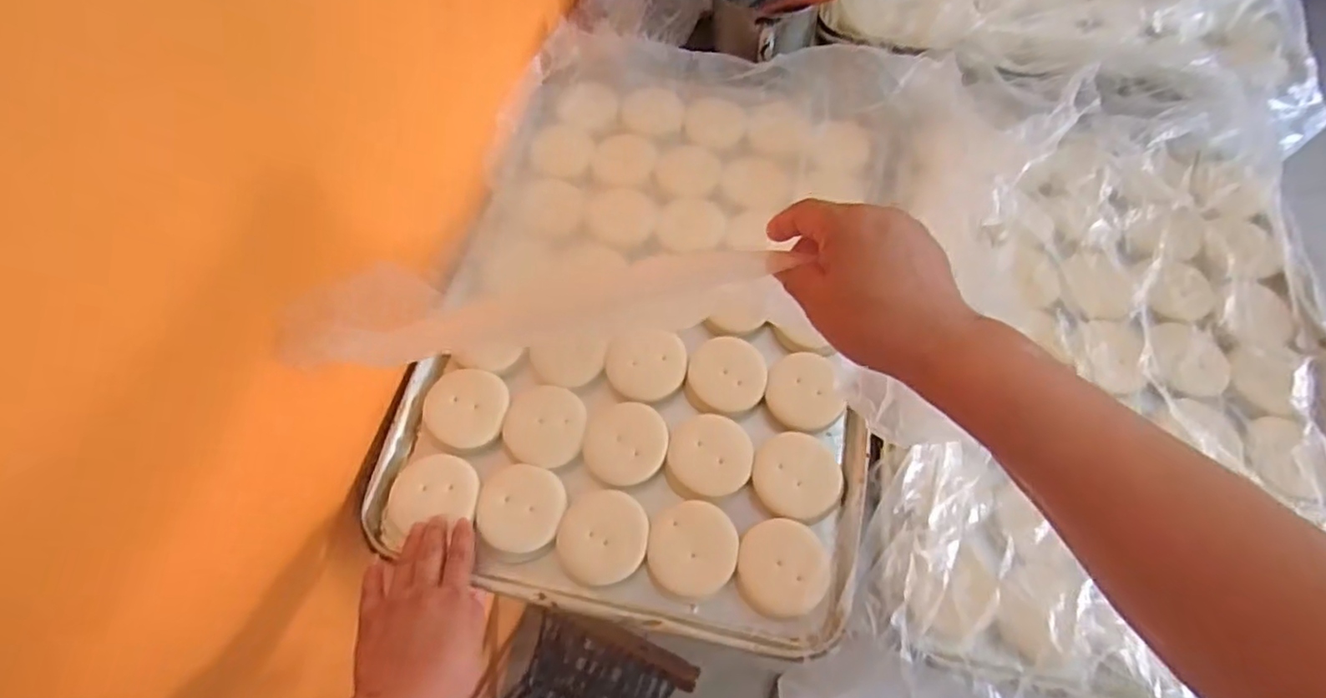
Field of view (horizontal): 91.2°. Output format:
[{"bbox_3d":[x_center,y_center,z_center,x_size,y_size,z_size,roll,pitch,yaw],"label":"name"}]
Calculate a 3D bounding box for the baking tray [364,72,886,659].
[{"bbox_3d":[0.002,-0.051,0.613,0.384,0.048,0.558,11,67,7],"label":"baking tray"}]

